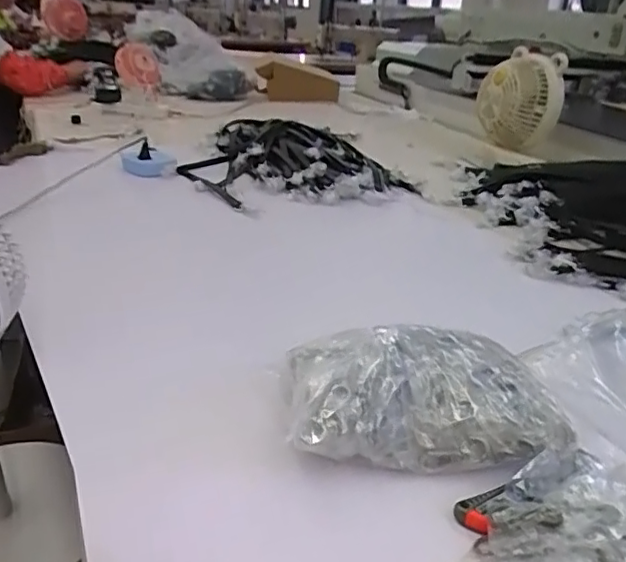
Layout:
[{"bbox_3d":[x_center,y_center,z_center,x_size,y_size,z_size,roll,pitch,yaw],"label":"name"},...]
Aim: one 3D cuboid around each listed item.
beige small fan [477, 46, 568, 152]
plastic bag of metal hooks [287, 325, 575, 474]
[{"bbox_3d":[0.498,-0.425,1.386,0.187,0.211,0.135,9,28,11],"label":"beige small fan"},{"bbox_3d":[0.094,0.103,0.516,0.233,0.070,0.120,2,26,-3],"label":"plastic bag of metal hooks"}]

